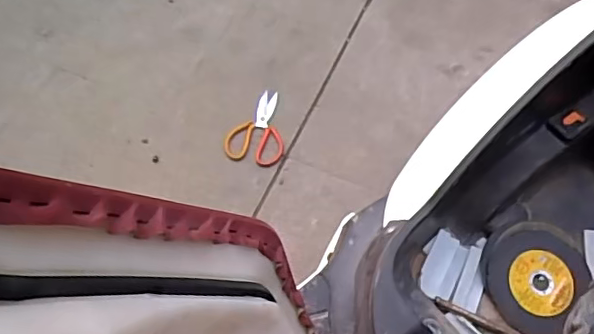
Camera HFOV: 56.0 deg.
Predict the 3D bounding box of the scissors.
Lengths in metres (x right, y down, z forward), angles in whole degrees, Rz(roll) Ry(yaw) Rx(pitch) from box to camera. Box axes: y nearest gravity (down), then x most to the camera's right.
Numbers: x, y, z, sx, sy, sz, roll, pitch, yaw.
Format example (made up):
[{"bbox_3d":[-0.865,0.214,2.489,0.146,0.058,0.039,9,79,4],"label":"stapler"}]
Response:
[{"bbox_3d":[-0.084,-0.093,1.265,0.130,0.009,0.191,11,59,4],"label":"scissors"}]

